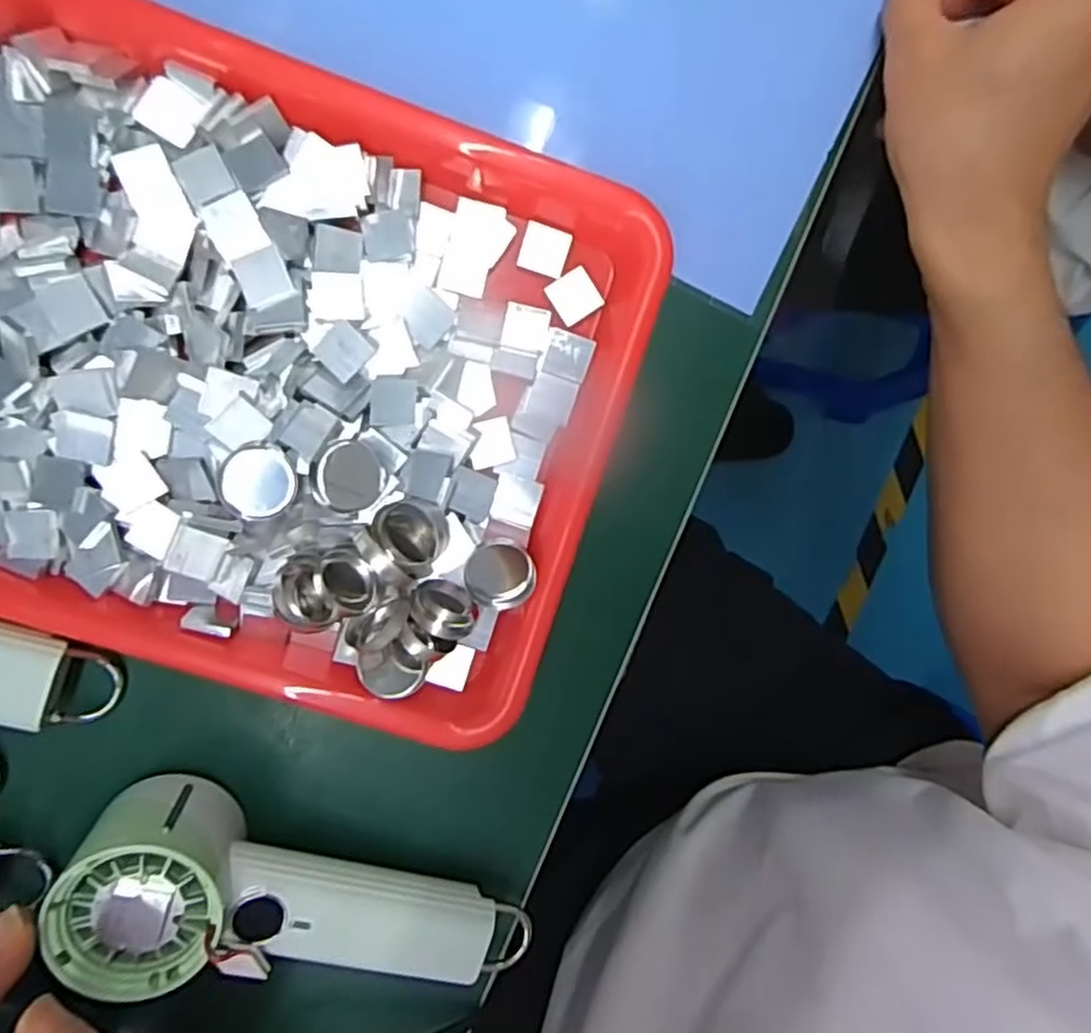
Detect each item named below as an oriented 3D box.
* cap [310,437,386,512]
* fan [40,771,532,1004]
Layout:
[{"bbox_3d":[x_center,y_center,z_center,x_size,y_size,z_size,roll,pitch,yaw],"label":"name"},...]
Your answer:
[{"bbox_3d":[-0.082,-0.017,0.314,0.030,0.012,0.029,0,94,-3],"label":"cap"},{"bbox_3d":[-0.101,0.169,0.328,0.193,0.058,0.060,19,91,-19],"label":"fan"}]

